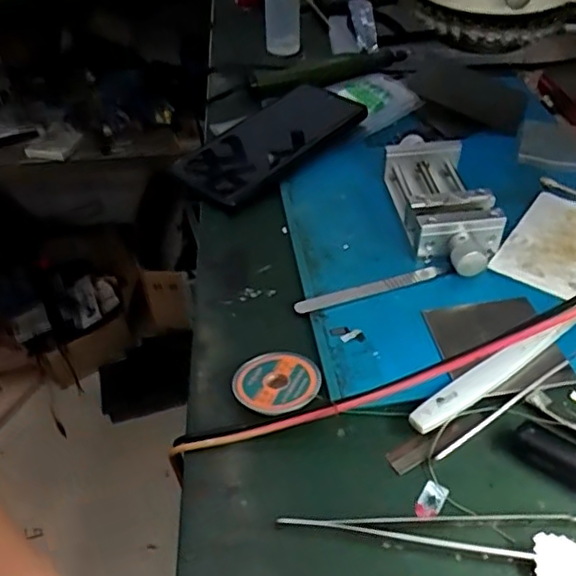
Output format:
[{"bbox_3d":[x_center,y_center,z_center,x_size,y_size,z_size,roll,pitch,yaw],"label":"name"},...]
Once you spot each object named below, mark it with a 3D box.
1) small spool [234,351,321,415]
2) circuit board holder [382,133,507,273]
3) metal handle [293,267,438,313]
[{"bbox_3d":[-0.006,0.051,0.326,0.044,0.013,0.044,-2,43,2],"label":"small spool"},{"bbox_3d":[0.105,-0.061,0.426,0.057,0.031,0.129,-6,43,-3],"label":"circuit board holder"},{"bbox_3d":[0.050,0.000,0.384,0.095,0.004,0.010,-17,45,-14],"label":"metal handle"}]

